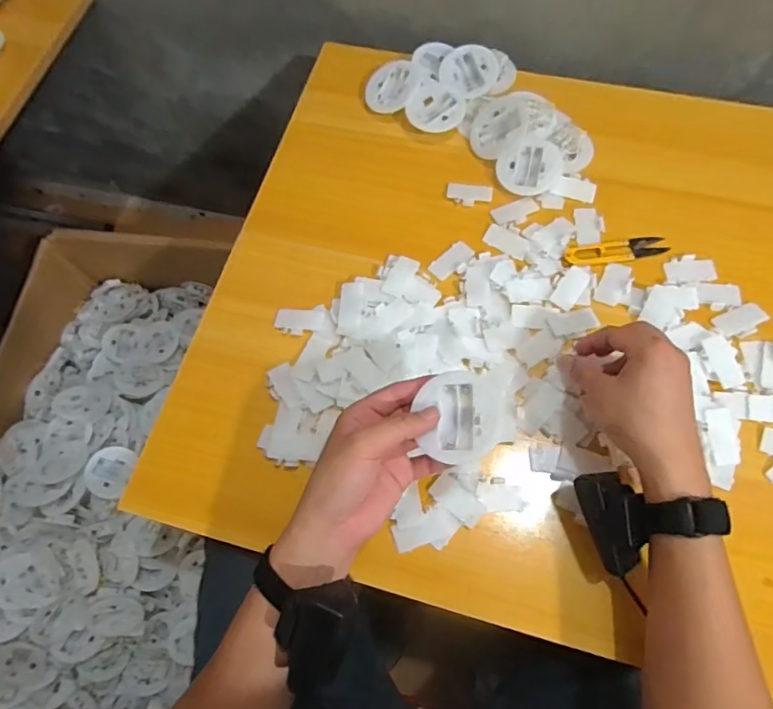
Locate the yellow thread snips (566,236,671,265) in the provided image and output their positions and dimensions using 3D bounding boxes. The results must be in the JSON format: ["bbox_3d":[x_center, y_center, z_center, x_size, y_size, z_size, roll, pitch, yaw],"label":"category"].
[{"bbox_3d":[0.232,-0.105,0.519,0.106,0.007,0.024,-11,67,-1],"label":"yellow thread snips"}]

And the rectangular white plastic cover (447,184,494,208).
[{"bbox_3d":[0.090,-0.173,0.558,0.048,0.005,0.026,5,68,5],"label":"rectangular white plastic cover"}]

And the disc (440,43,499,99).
[{"bbox_3d":[0.095,-0.331,0.599,0.068,0.008,0.064,-2,78,10],"label":"disc"}]

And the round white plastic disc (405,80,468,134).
[{"bbox_3d":[0.055,-0.282,0.588,0.060,0.010,0.065,1,81,-4],"label":"round white plastic disc"}]

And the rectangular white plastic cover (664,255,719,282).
[{"bbox_3d":[0.302,-0.085,0.509,0.048,0.009,0.025,1,68,4],"label":"rectangular white plastic cover"}]

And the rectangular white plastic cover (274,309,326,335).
[{"bbox_3d":[-0.086,-0.033,0.514,0.048,0.005,0.026,1,68,4],"label":"rectangular white plastic cover"}]

